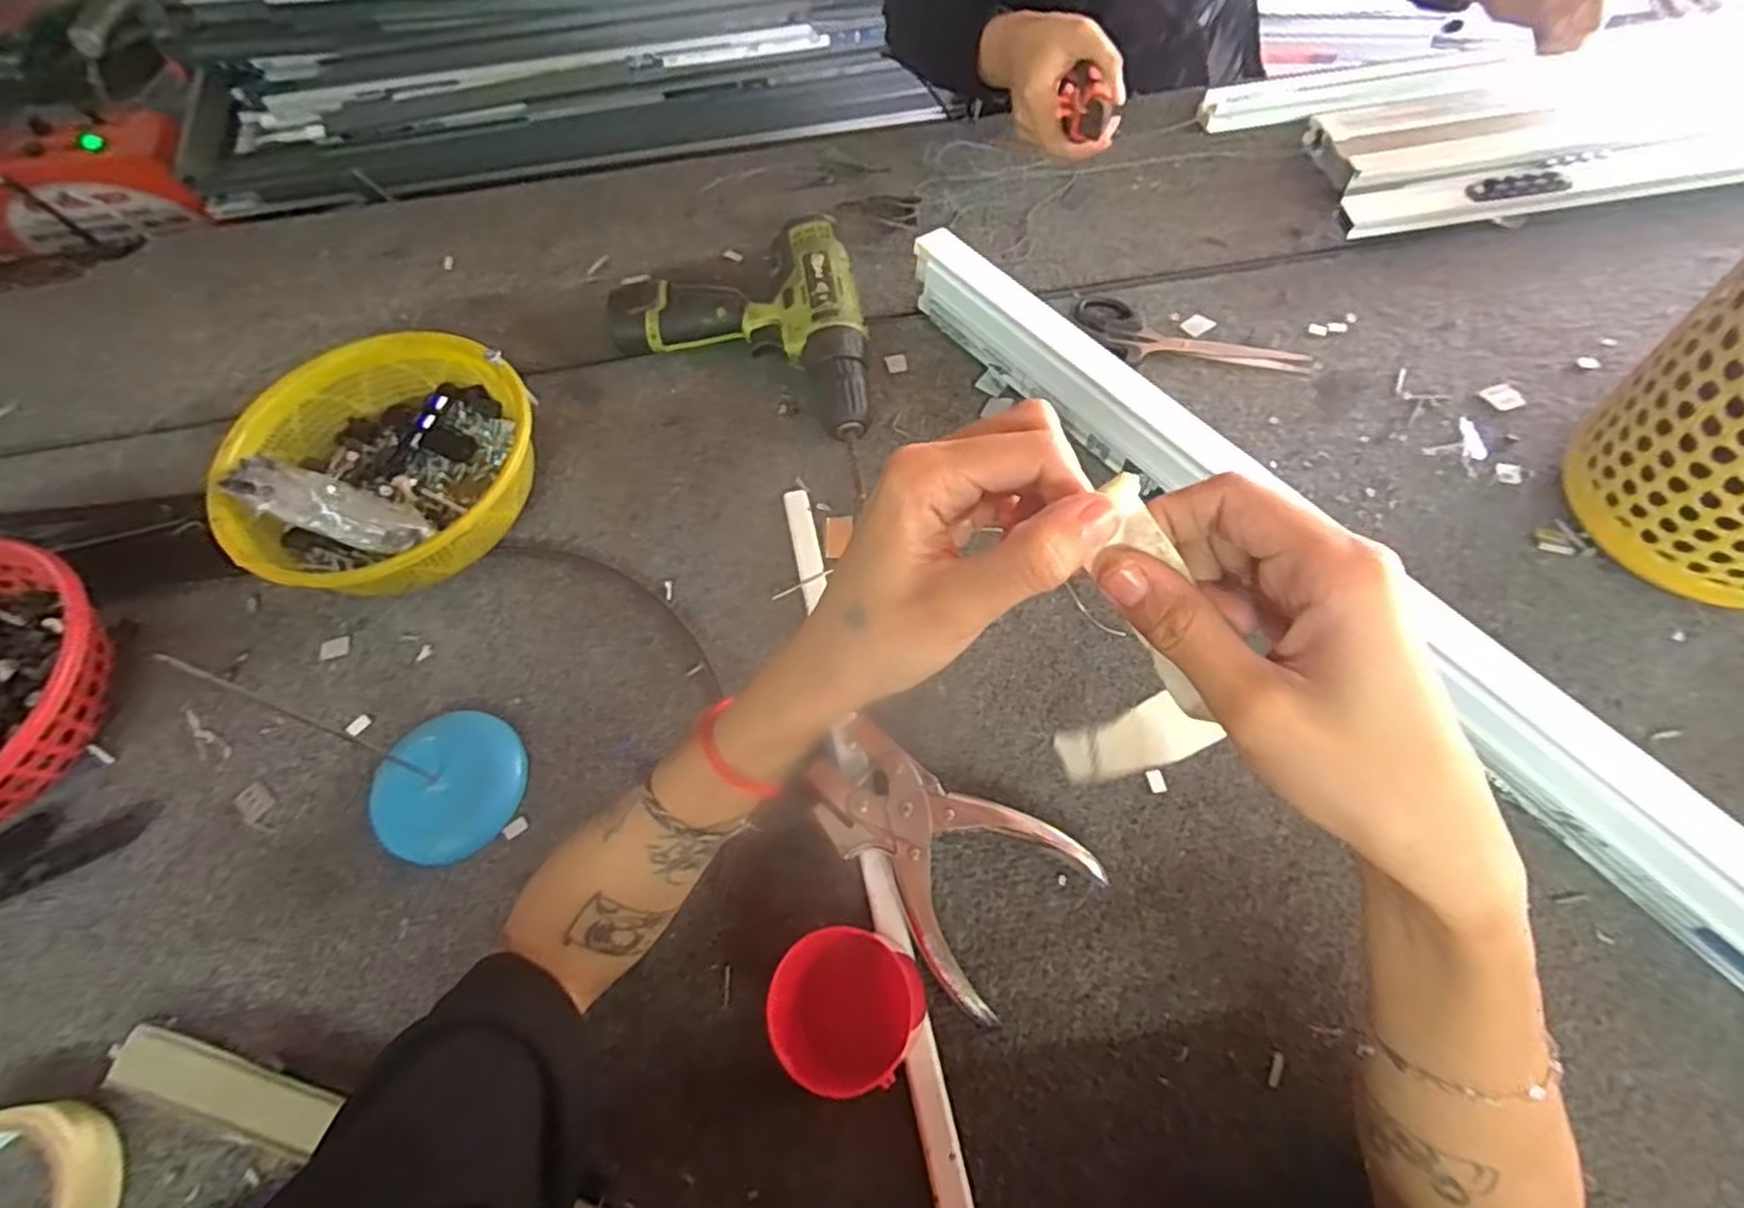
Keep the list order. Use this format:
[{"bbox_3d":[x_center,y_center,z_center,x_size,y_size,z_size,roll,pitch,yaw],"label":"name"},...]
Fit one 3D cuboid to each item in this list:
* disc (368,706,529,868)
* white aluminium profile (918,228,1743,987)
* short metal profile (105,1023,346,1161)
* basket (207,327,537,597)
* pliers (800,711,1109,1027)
[{"bbox_3d":[-0.240,0.102,0.422,0.084,0.020,0.080,-1,63,2],"label":"disc"},{"bbox_3d":[0.265,-0.011,0.427,0.038,0.052,0.701,-36,66,-14],"label":"white aluminium profile"},{"bbox_3d":[-0.308,0.230,0.350,0.102,0.014,0.029,21,65,-1],"label":"short metal profile"},{"bbox_3d":[-0.314,-0.084,0.493,0.184,0.073,0.184,-1,63,2],"label":"basket"},{"bbox_3d":[0.033,0.125,0.395,0.147,0.024,0.096,40,71,20],"label":"pliers"}]

